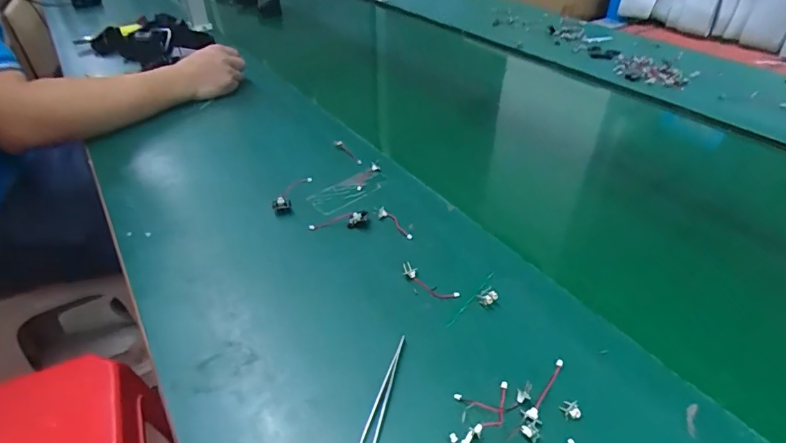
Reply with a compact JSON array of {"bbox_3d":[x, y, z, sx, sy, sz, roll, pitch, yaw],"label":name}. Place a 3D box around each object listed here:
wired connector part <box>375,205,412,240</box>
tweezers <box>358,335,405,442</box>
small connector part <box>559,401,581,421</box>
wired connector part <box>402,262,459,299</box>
[{"bbox_3d":[0.000,0.002,0.507,0.016,0.007,0.068,-20,43,-23],"label":"wired connector part"},{"bbox_3d":[-0.008,0.131,0.351,0.012,0.008,0.100,9,40,12],"label":"tweezers"},{"bbox_3d":[0.133,0.141,0.340,0.016,0.004,0.013,-8,39,-9],"label":"small connector part"},{"bbox_3d":[0.033,0.058,0.433,0.060,0.009,0.017,26,46,29],"label":"wired connector part"}]

